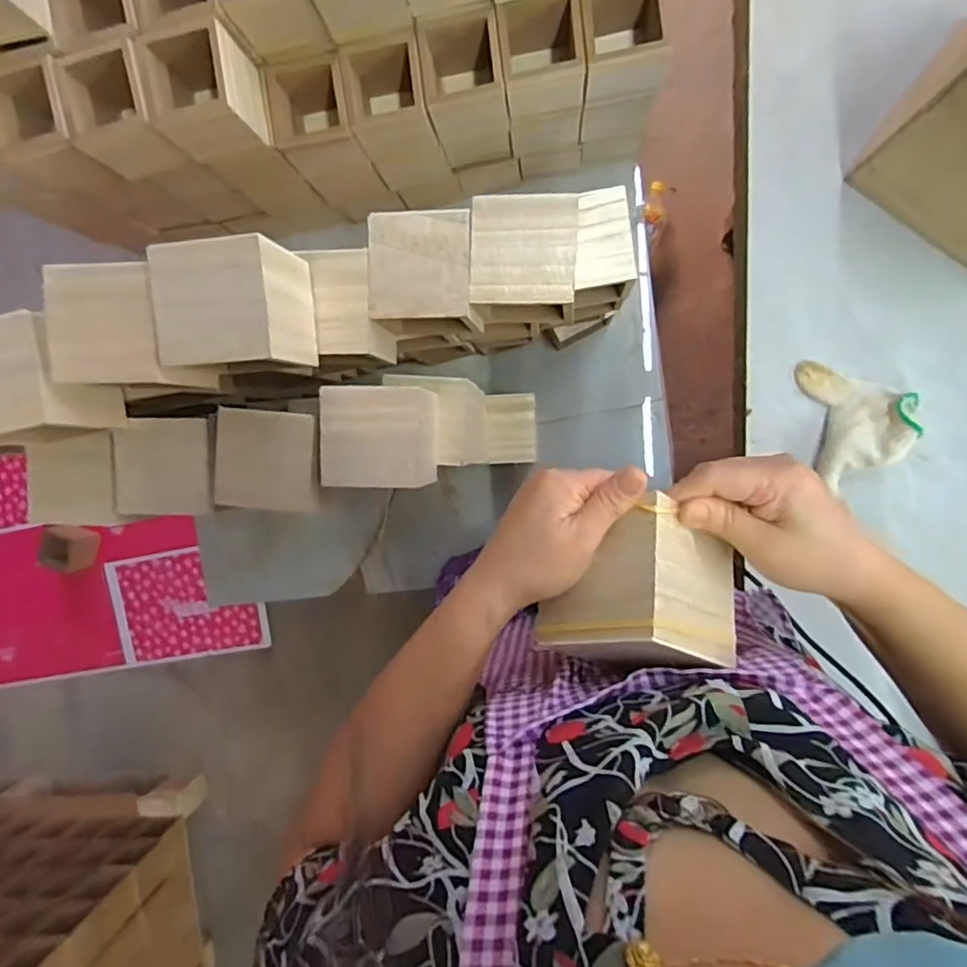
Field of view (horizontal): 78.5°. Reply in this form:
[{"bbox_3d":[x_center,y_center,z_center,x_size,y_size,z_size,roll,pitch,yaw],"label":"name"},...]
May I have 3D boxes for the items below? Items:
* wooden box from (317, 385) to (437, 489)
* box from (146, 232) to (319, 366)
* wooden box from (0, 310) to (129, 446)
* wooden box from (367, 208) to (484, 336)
[{"bbox_3d":[-0.089,-0.044,0.564,0.106,0.082,0.092,-1,95,6],"label":"wooden box"},{"bbox_3d":[-0.199,-0.141,0.488,0.102,0.085,0.093,-4,95,6],"label":"box"},{"bbox_3d":[-0.391,-0.085,0.517,0.103,0.091,0.101,-8,94,7],"label":"wooden box"},{"bbox_3d":[-0.051,-0.191,0.565,0.106,0.103,0.105,2,95,6],"label":"wooden box"}]

